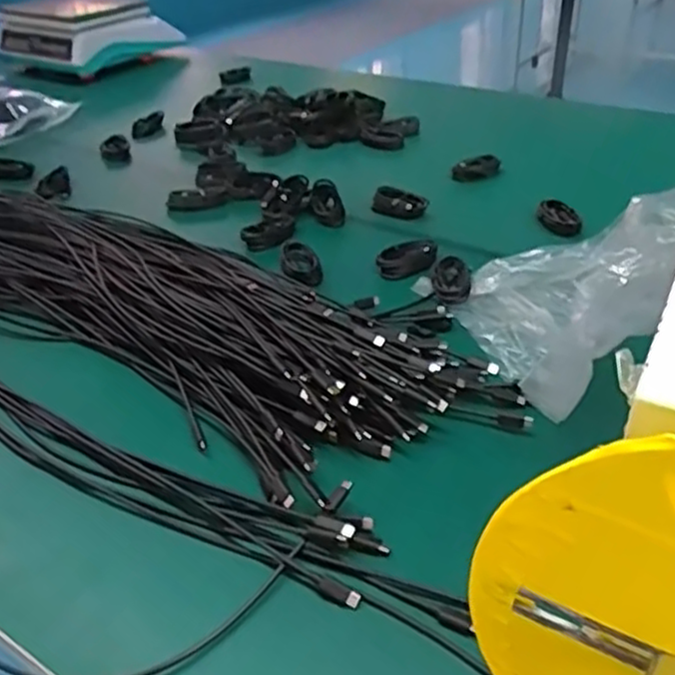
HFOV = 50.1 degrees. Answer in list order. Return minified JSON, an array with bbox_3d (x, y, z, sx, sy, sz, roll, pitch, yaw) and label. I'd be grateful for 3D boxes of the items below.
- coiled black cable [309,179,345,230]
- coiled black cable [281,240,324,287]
[{"bbox_3d":[-0.015,-0.169,0.929,0.046,0.022,0.080,-10,50,-11],"label":"coiled black cable"},{"bbox_3d":[-0.043,-0.086,0.815,0.040,0.015,0.085,-10,34,-11],"label":"coiled black cable"}]

